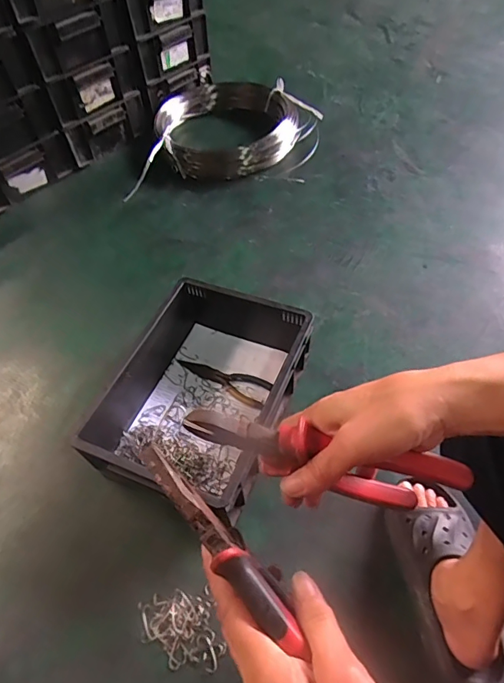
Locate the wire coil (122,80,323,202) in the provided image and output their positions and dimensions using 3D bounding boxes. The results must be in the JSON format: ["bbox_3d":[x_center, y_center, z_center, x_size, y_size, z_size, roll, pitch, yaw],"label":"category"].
[{"bbox_3d":[-0.041,-0.559,1.211,0.428,0.096,0.418,8,54,10],"label":"wire coil"}]

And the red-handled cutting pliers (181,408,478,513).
[{"bbox_3d":[0.047,0.079,0.305,0.186,0.076,0.017,20,53,-13],"label":"red-handled cutting pliers"}]

